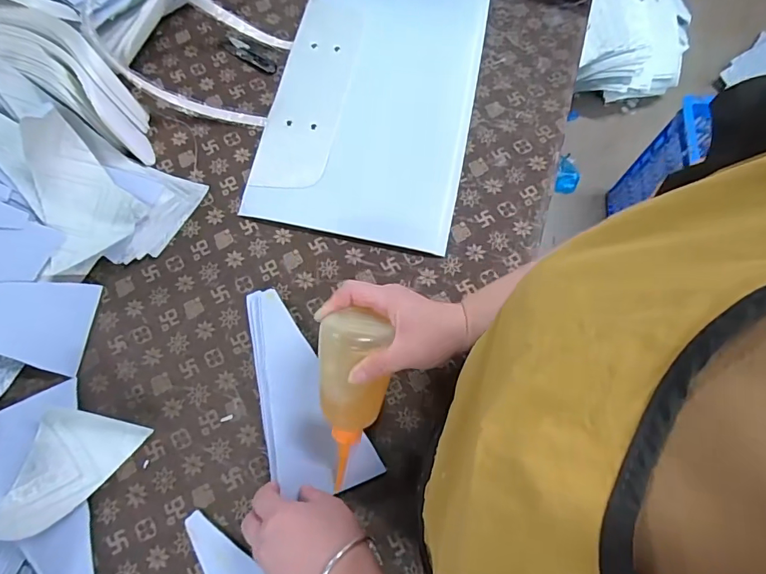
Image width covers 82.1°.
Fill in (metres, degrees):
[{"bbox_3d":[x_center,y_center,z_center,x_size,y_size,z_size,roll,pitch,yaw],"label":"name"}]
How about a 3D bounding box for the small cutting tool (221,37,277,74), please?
[{"bbox_3d":[-0.193,-0.334,0.635,0.090,0.008,0.023,36,77,11],"label":"small cutting tool"}]

